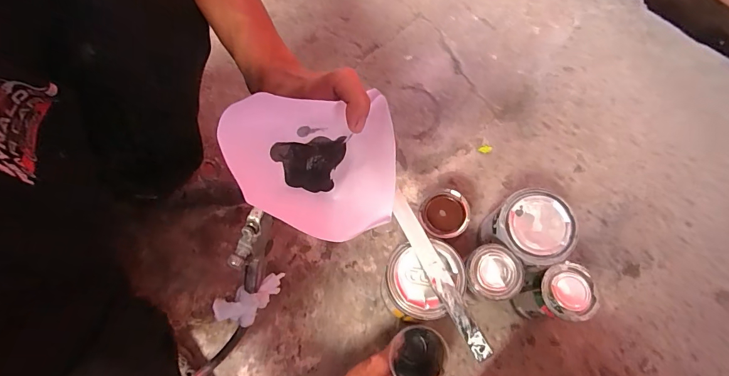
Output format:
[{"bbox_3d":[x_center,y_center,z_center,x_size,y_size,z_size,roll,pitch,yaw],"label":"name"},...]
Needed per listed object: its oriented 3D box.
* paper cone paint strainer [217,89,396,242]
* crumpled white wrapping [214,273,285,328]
[{"bbox_3d":[-0.029,-0.009,0.277,0.107,0.099,0.101,-11,71,-3],"label":"paper cone paint strainer"},{"bbox_3d":[-0.134,0.140,0.479,0.091,0.048,0.040,-24,72,-7],"label":"crumpled white wrapping"}]

